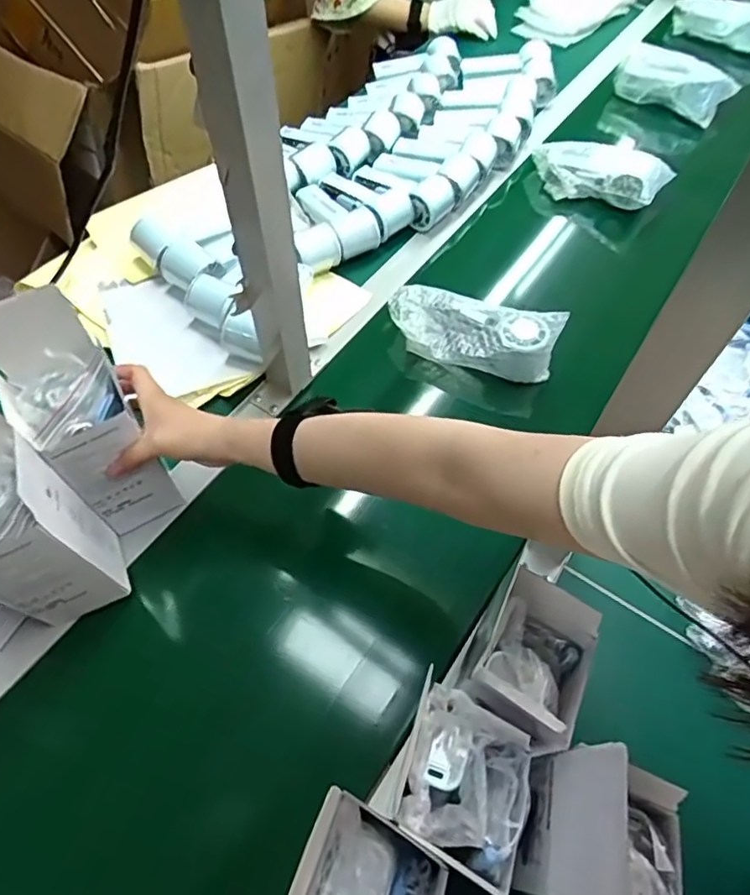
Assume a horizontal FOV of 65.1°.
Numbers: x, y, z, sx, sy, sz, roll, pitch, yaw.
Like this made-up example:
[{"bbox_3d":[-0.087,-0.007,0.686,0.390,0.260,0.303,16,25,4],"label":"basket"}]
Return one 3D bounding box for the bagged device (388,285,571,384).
[{"bbox_3d":[0.112,-0.142,0.688,0.196,0.083,0.075,18,59,9],"label":"bagged device"}]

